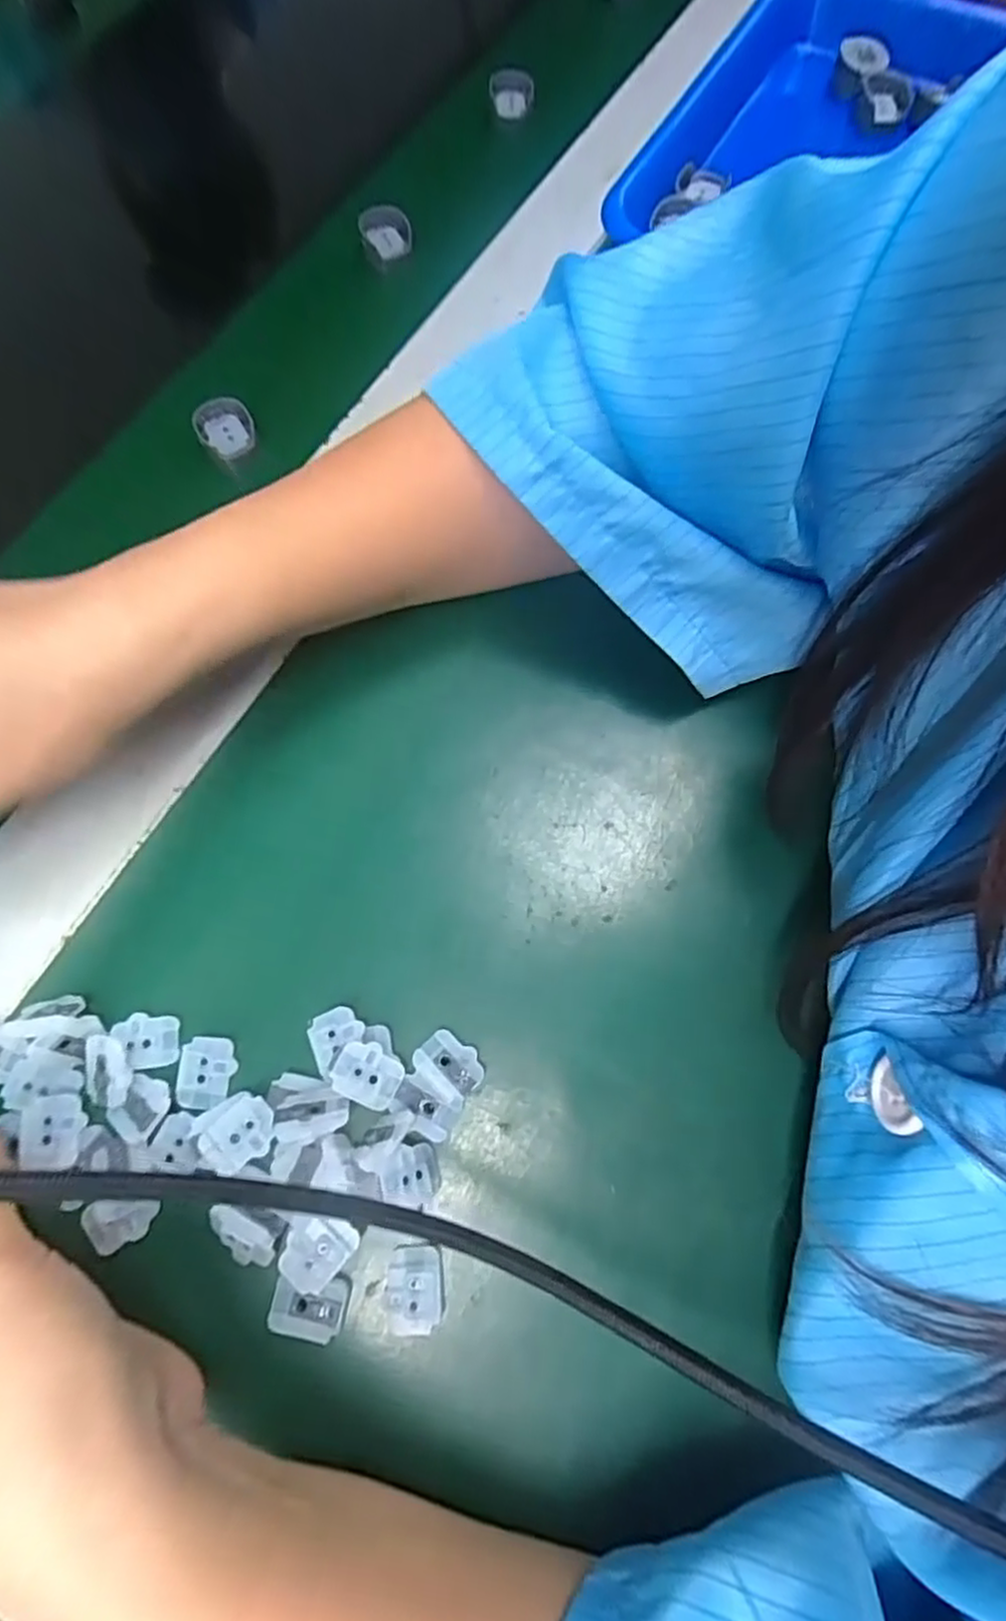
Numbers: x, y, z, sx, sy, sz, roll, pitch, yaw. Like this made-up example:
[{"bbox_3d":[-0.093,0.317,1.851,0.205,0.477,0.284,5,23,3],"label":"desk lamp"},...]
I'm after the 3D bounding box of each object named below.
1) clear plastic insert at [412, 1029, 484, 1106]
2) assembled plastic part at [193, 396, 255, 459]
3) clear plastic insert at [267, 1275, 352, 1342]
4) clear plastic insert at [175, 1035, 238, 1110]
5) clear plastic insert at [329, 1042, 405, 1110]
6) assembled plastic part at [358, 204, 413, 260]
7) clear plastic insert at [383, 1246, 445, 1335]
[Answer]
[{"bbox_3d":[-0.017,0.081,0.220,0.016,0.005,0.021,-43,76,-12],"label":"clear plastic insert"},{"bbox_3d":[-0.128,-0.177,0.315,0.025,0.011,0.026,0,72,1],"label":"assembled plastic part"},{"bbox_3d":[-0.056,0.144,0.200,0.023,0.006,0.017,7,72,3],"label":"clear plastic insert"},{"bbox_3d":[-0.096,0.084,0.220,0.017,0.004,0.022,3,72,2],"label":"clear plastic insert"},{"bbox_3d":[-0.042,0.082,0.214,0.019,0.006,0.017,23,74,8],"label":"clear plastic insert"},{"bbox_3d":[-0.059,-0.296,0.351,0.025,0.014,0.017,-14,73,-4],"label":"assembled plastic part"},{"bbox_3d":[-0.026,0.141,0.202,0.017,0.006,0.020,1,72,1],"label":"clear plastic insert"}]

